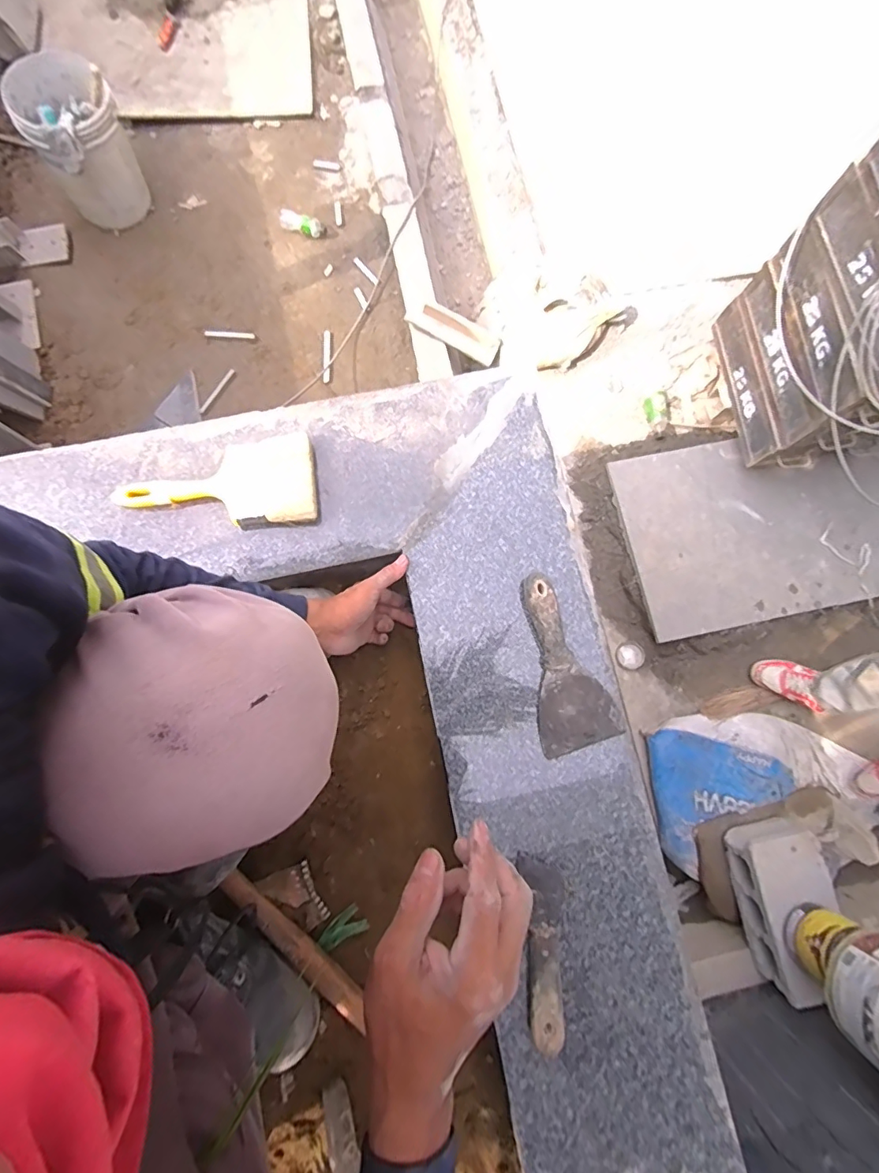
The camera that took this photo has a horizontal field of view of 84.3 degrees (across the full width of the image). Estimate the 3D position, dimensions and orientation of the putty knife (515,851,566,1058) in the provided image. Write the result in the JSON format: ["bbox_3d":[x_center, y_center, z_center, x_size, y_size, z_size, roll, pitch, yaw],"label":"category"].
[{"bbox_3d":[0.110,0.369,0.496,0.047,0.023,0.172,-4,80,-2],"label":"putty knife"}]

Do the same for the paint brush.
[{"bbox_3d":[-0.262,-0.116,0.570,0.232,0.032,0.100,-6,80,-3],"label":"paint brush"}]

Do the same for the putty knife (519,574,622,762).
[{"bbox_3d":[0.134,0.084,0.543,0.087,0.028,0.194,-18,80,-5],"label":"putty knife"}]

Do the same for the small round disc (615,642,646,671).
[{"bbox_3d":[0.618,0.226,1.575,0.089,0.009,0.090,-46,77,18],"label":"small round disc"}]

